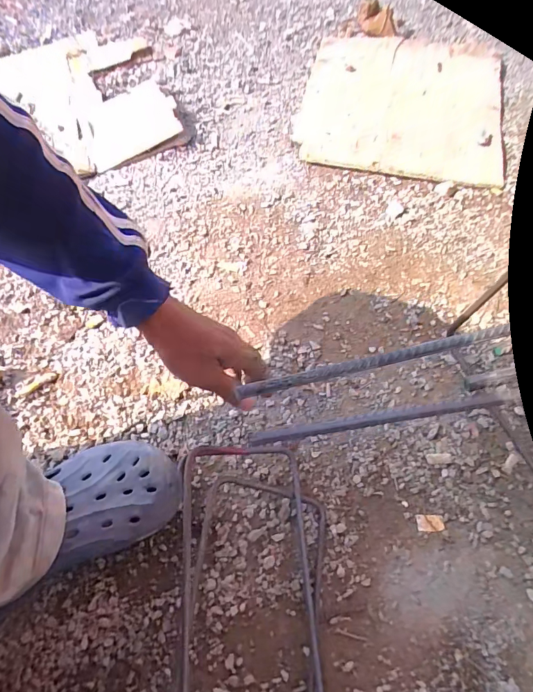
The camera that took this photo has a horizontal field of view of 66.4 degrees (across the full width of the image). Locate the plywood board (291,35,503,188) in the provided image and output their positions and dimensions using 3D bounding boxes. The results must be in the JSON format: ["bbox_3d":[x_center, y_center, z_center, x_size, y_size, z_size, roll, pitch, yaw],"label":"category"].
[{"bbox_3d":[0.254,-0.480,0.780,0.356,0.024,0.430,10,63,8],"label":"plywood board"}]

